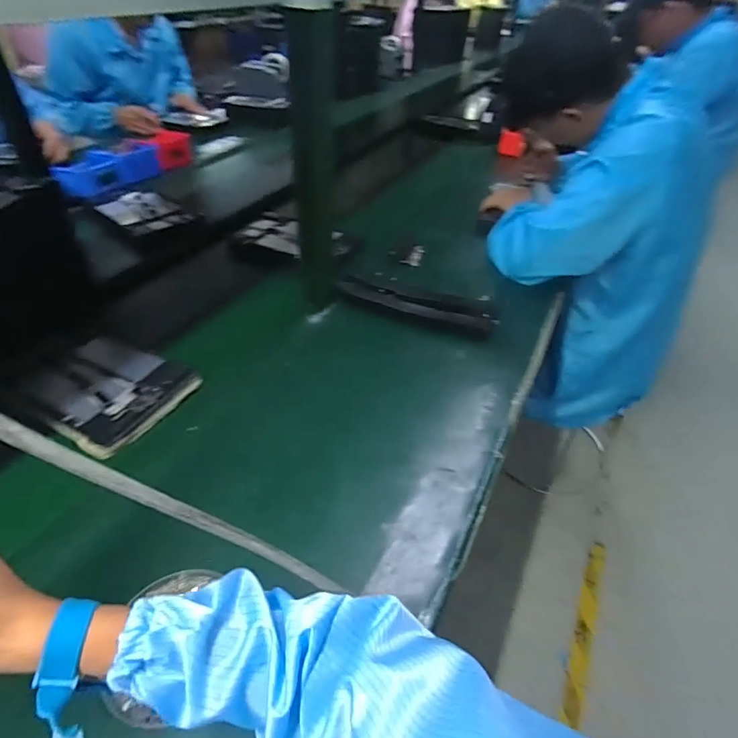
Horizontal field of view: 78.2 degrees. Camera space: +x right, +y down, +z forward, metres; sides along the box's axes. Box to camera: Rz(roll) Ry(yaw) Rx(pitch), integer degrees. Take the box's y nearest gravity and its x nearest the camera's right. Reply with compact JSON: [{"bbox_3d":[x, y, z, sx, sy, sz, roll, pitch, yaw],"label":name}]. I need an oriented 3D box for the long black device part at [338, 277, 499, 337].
[{"bbox_3d":[0.077,-0.104,0.757,0.263,0.019,0.055,16,44,13],"label":"long black device part"}]

